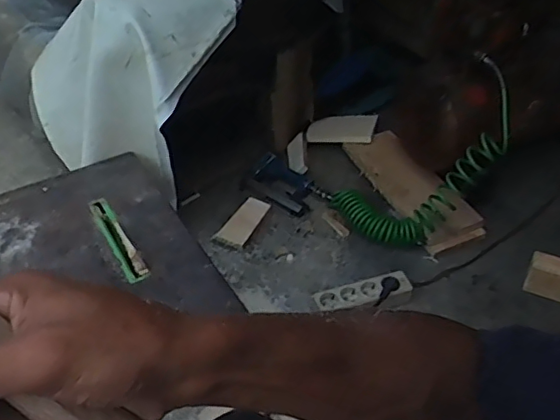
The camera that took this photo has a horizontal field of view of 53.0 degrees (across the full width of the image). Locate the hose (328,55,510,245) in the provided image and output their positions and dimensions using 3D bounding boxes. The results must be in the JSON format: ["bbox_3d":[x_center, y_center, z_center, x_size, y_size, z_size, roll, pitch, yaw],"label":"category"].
[{"bbox_3d":[0.282,-0.111,1.163,0.326,0.393,0.168,3,42,1],"label":"hose"}]

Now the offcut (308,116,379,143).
[{"bbox_3d":[0.161,-0.208,1.468,0.188,0.066,0.022,2,8,24],"label":"offcut"}]

